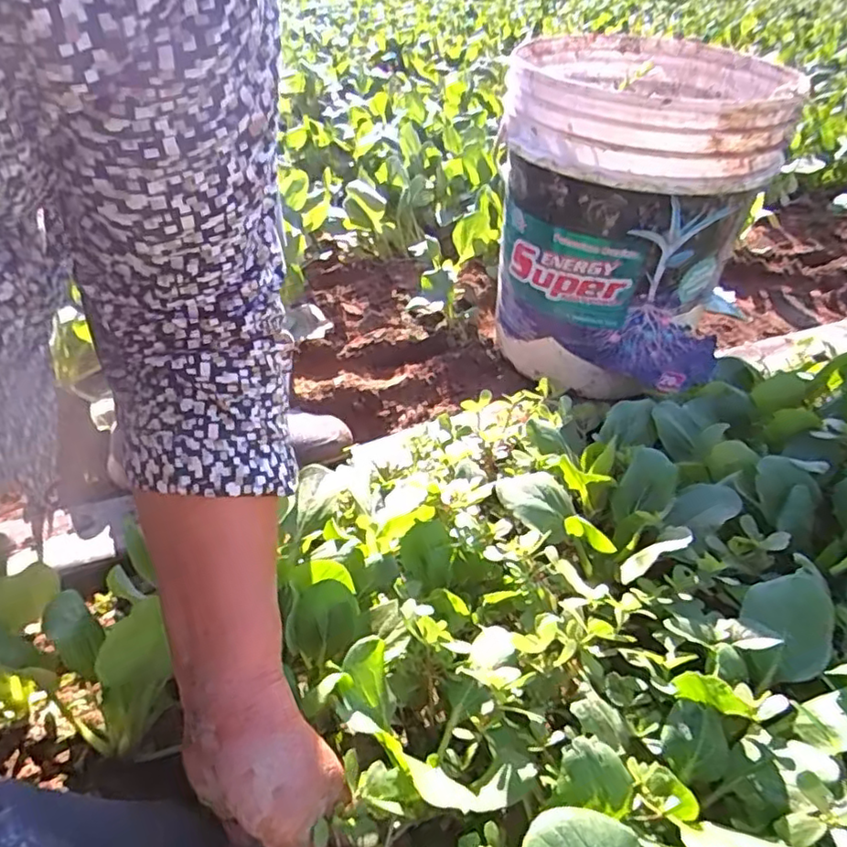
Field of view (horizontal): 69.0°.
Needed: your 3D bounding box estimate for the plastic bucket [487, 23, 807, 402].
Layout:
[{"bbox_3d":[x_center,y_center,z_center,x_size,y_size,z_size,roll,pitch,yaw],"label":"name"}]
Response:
[{"bbox_3d":[0.240,-0.252,0.779,0.292,0.347,0.298,9,38,7],"label":"plastic bucket"}]

